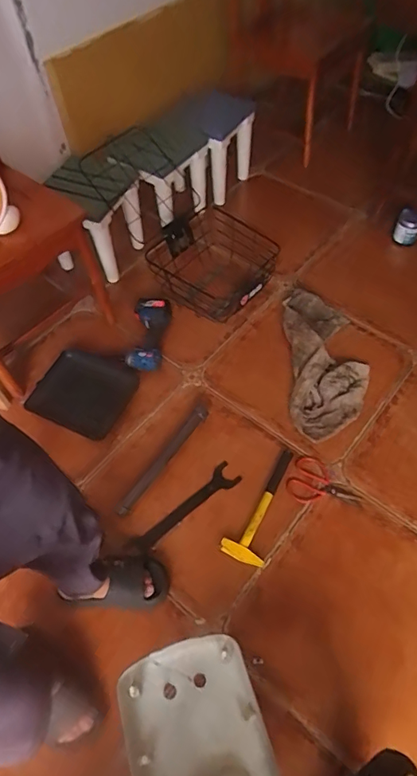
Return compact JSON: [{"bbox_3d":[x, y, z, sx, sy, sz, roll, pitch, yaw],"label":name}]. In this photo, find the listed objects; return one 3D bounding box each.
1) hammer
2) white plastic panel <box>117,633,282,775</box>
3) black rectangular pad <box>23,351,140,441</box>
[{"bbox_3d":[0.143,0.295,1.209,0.107,0.028,0.313,22,60,17],"label":"hammer"},{"bbox_3d":[-0.013,0.480,0.627,0.184,0.029,0.249,-17,56,-7],"label":"white plastic panel"},{"bbox_3d":[-0.381,0.011,1.426,0.296,0.032,0.249,22,60,17],"label":"black rectangular pad"}]

